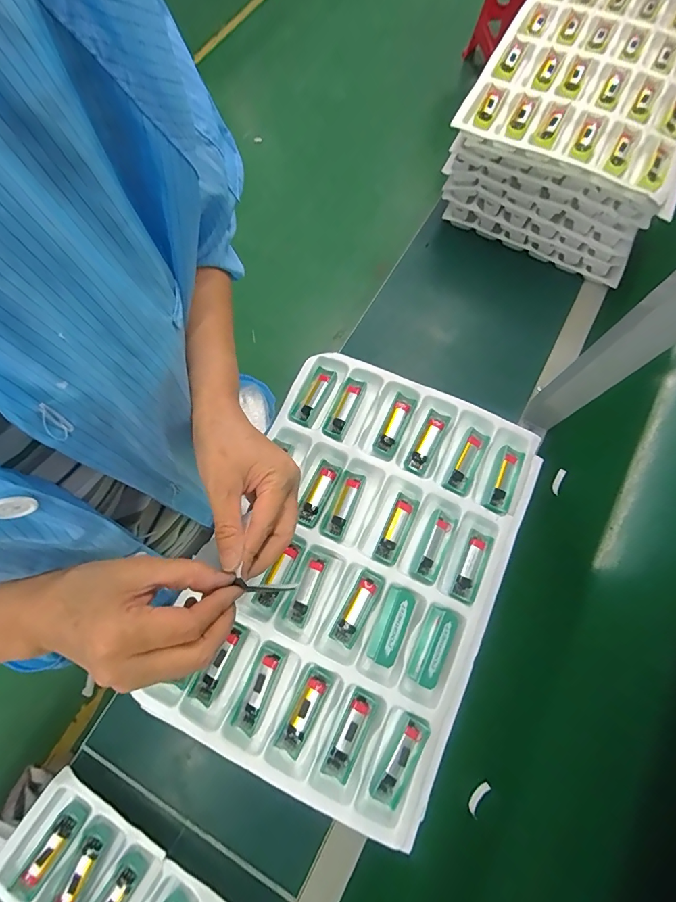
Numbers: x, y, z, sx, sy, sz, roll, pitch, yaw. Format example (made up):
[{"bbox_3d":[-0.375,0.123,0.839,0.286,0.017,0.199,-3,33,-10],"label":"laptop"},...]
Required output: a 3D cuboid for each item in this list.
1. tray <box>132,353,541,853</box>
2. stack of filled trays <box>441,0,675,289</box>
[{"bbox_3d":[0.025,0.128,0.478,0.329,0.032,0.457,23,74,7],"label":"tray"},{"bbox_3d":[0.422,-0.583,0.718,0.335,0.168,0.485,26,75,8],"label":"stack of filled trays"}]

